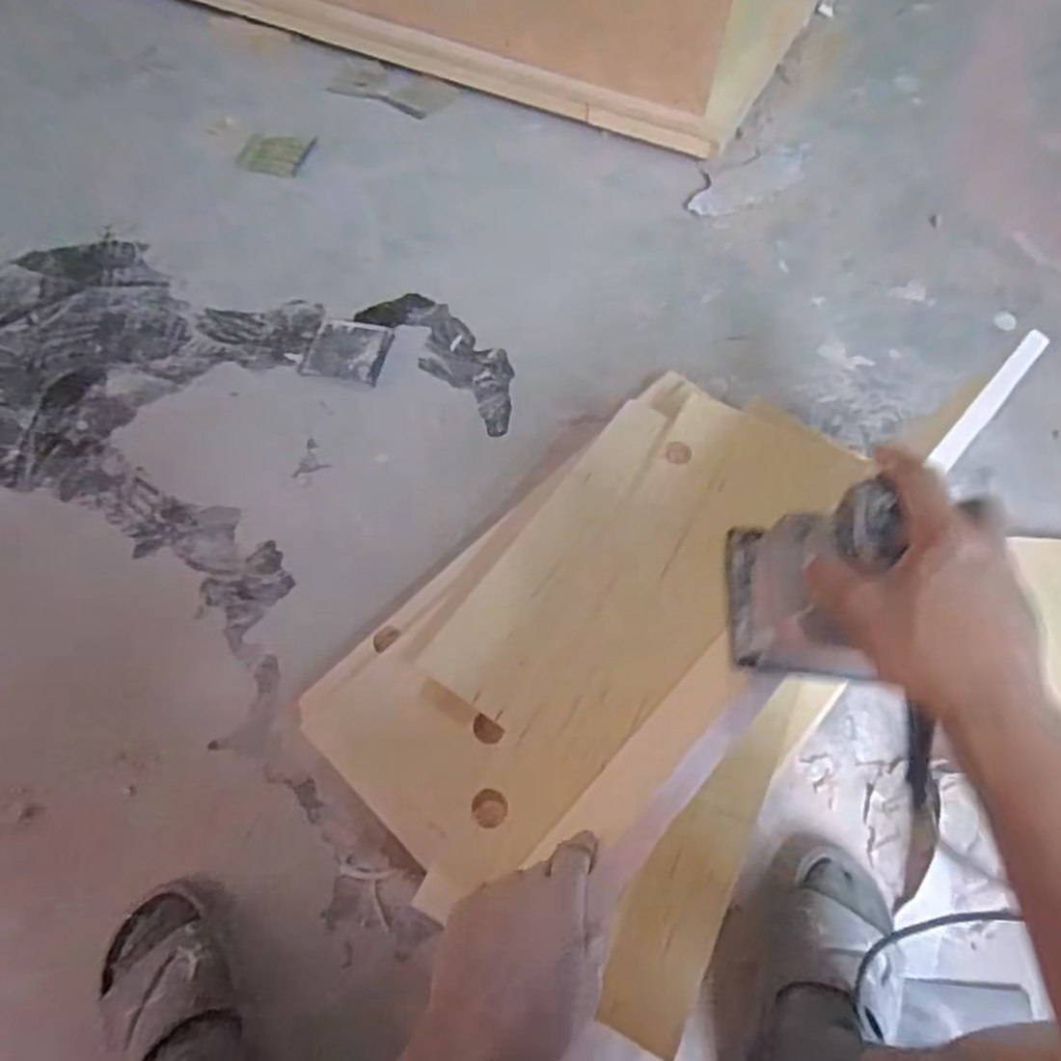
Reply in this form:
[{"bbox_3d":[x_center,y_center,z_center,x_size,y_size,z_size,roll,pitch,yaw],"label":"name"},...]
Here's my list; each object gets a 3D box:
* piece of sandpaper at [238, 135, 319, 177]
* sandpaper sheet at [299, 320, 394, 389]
[{"bbox_3d":[-0.480,-0.708,1.362,0.126,0.010,0.115,8,62,4],"label":"piece of sandpaper"},{"bbox_3d":[-0.278,-0.275,1.104,0.118,0.009,0.127,8,57,3],"label":"sandpaper sheet"}]

